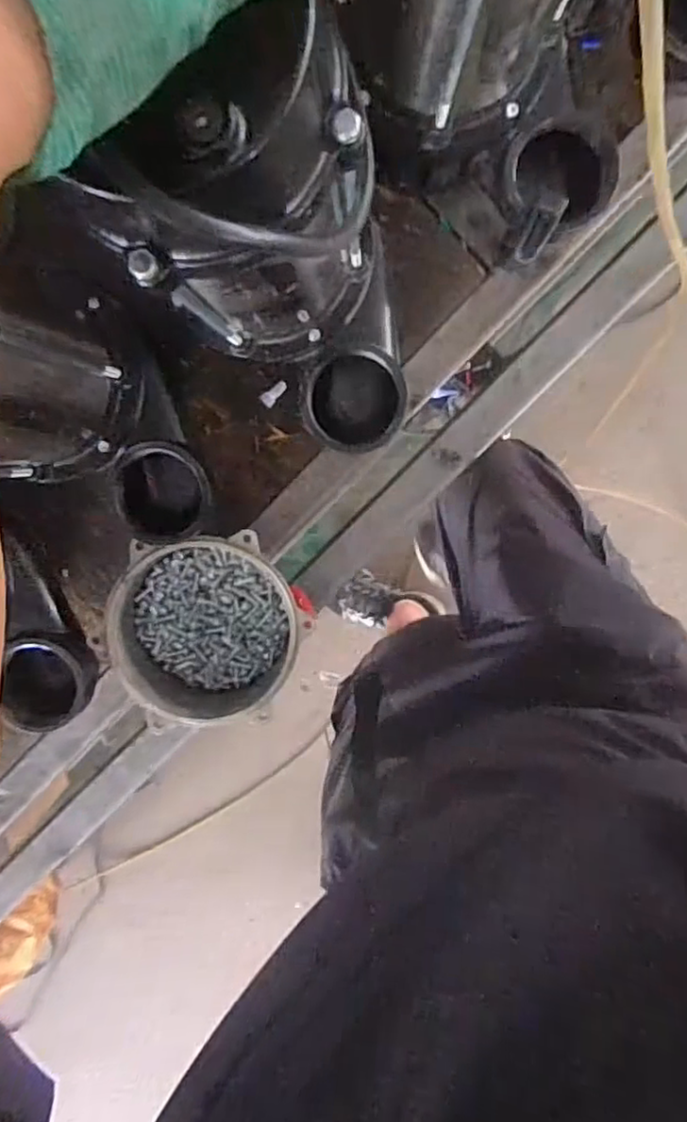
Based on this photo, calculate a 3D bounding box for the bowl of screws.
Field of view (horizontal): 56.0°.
[{"bbox_3d":[-0.111,0.050,0.536,0.149,0.068,0.164,22,99,-3],"label":"bowl of screws"}]

